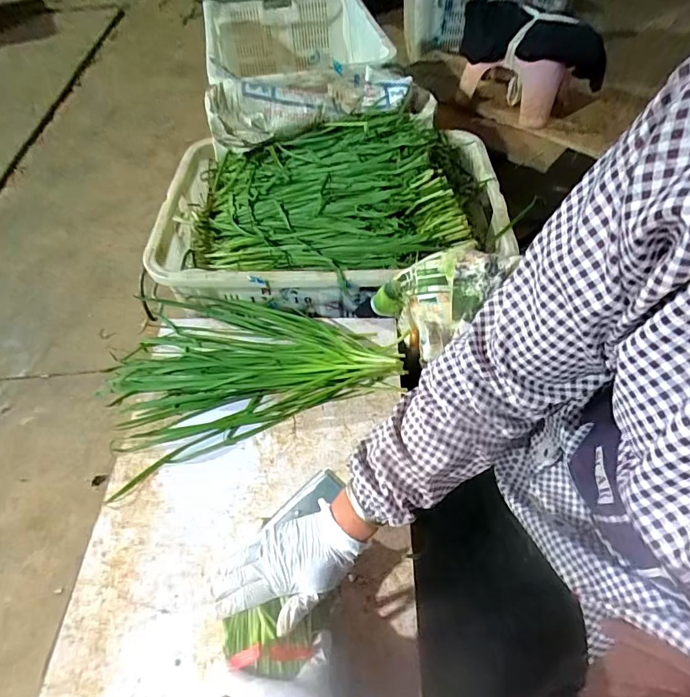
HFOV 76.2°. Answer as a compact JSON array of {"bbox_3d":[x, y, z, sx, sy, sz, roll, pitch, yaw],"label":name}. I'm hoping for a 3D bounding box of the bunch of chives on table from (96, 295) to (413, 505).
[{"bbox_3d":[-0.154,0.004,0.711,0.434,0.046,0.309,-15,55,-8],"label":"bunch of chives on table"}]

